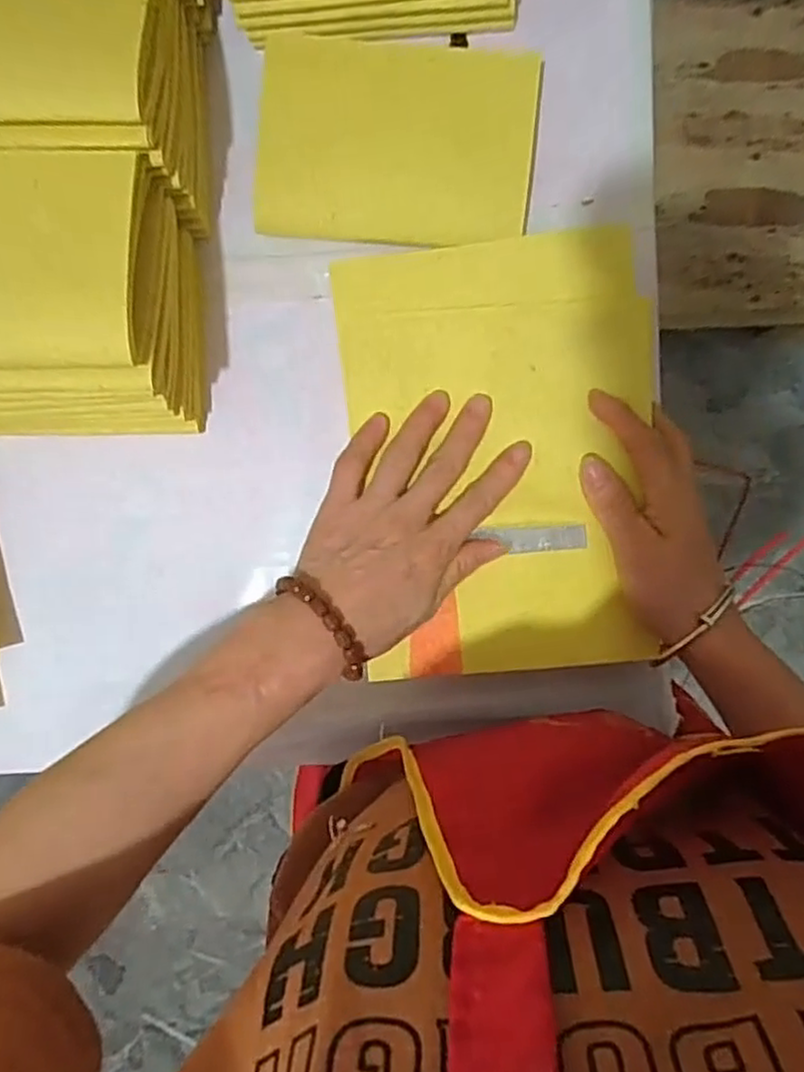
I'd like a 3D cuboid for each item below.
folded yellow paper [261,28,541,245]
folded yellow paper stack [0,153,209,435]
[{"bbox_3d":[-0.004,-0.231,0.414,0.159,0.011,0.108,5,98,3],"label":"folded yellow paper"},{"bbox_3d":[-0.202,-0.124,0.392,0.153,0.125,0.125,-2,92,4],"label":"folded yellow paper stack"}]

